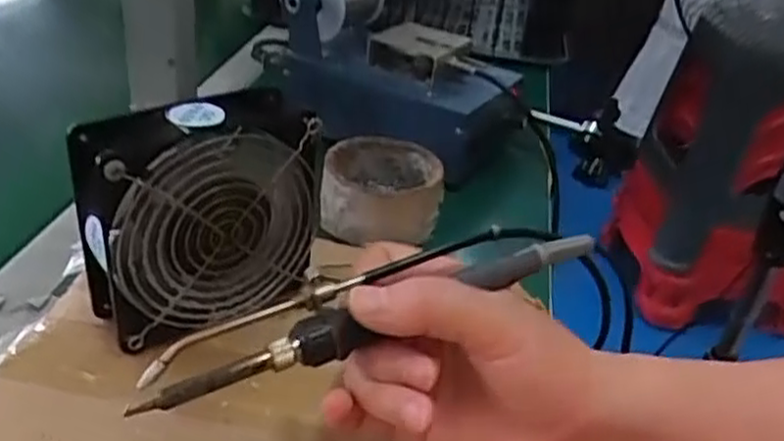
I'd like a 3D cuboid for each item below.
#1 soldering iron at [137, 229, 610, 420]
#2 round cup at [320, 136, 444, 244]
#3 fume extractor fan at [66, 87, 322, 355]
[{"bbox_3d":[-0.005,0.034,0.317,0.206,0.019,0.027,-19,39,-22],"label":"soldering iron"},{"bbox_3d":[-0.008,-0.026,0.549,0.083,0.045,0.091,4,32,-3],"label":"round cup"},{"bbox_3d":[-0.105,-0.003,0.413,0.120,0.117,0.057,-18,40,-33],"label":"fume extractor fan"}]

